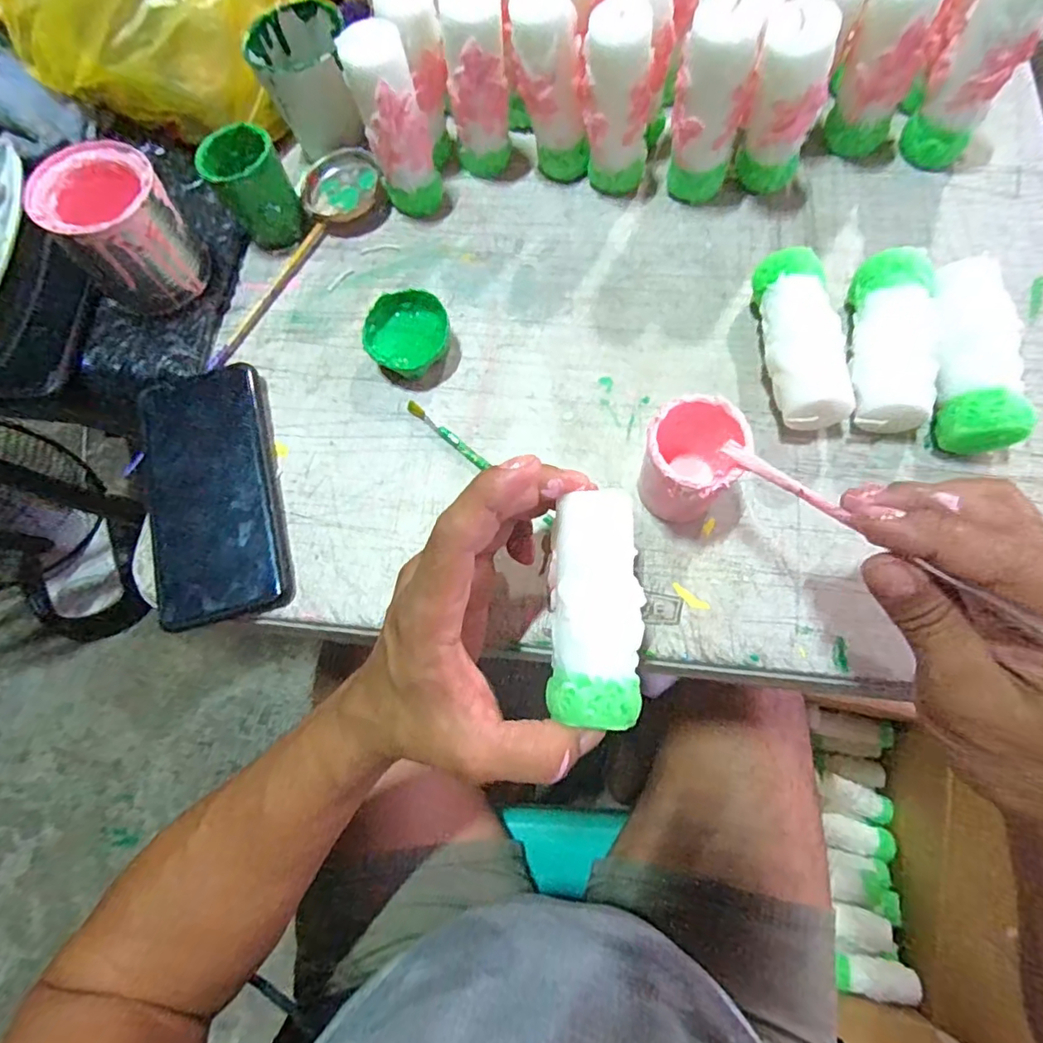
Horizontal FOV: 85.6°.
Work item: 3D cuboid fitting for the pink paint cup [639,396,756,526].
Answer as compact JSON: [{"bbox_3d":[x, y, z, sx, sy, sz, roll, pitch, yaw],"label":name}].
[{"bbox_3d":[0.089,-0.030,0.306,0.048,0.065,0.053,25,74,10],"label":"pink paint cup"}]

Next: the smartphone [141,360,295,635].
[{"bbox_3d":[-0.189,-0.021,0.345,0.078,0.011,0.163,-15,71,-3],"label":"smartphone"}]

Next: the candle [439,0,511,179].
[{"bbox_3d":[-0.029,-0.289,0.375,0.037,0.107,0.034,-7,71,-1],"label":"candle"}]

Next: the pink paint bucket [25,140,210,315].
[{"bbox_3d":[-0.253,-0.187,0.365,0.067,0.075,0.066,-1,71,2],"label":"pink paint bucket"}]

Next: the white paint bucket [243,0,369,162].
[{"bbox_3d":[-0.149,-0.312,0.399,0.063,0.060,0.067,-9,71,-1],"label":"white paint bucket"}]

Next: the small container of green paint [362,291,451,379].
[{"bbox_3d":[-0.073,-0.120,0.366,0.054,0.027,0.049,-25,72,-7],"label":"small container of green paint"}]

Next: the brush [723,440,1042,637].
[{"bbox_3d":[0.151,0.012,0.221,0.007,0.006,0.177,-38,52,-11],"label":"brush"}]

